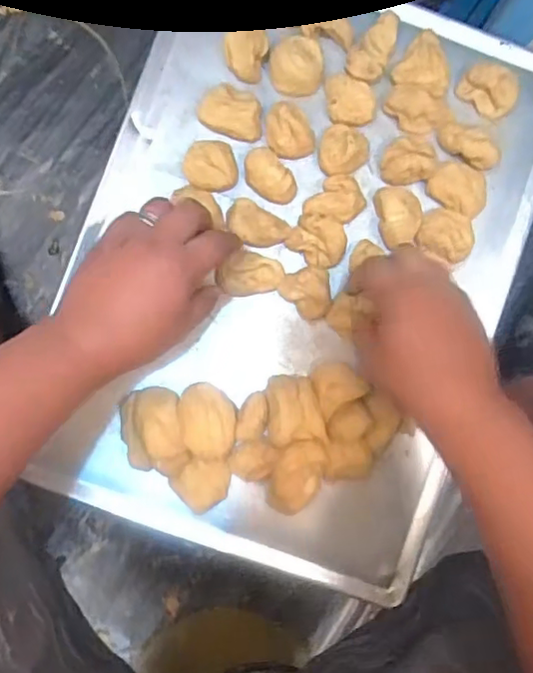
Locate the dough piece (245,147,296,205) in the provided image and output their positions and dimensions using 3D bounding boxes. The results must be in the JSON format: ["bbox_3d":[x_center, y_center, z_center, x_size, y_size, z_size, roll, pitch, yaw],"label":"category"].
[{"bbox_3d":[0.002,-0.123,0.456,0.028,0.018,0.045,-39,89,-7],"label":"dough piece"}]

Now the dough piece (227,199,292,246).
[{"bbox_3d":[-0.007,-0.086,0.456,0.048,0.017,0.027,31,83,-1],"label":"dough piece"}]

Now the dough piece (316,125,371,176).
[{"bbox_3d":[0.063,-0.145,0.462,0.041,0.027,0.039,0,84,-5],"label":"dough piece"}]

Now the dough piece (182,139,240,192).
[{"bbox_3d":[-0.042,-0.131,0.456,0.040,0.019,0.040,0,84,-5],"label":"dough piece"}]

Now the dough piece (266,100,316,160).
[{"bbox_3d":[0.019,-0.158,0.458,0.037,0.023,0.037,0,84,-5],"label":"dough piece"}]

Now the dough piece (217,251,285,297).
[{"bbox_3d":[-0.011,-0.049,0.461,0.045,0.024,0.033,-7,85,-6],"label":"dough piece"}]

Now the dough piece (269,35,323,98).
[{"bbox_3d":[0.024,-0.209,0.462,0.042,0.023,0.038,13,84,-4],"label":"dough piece"}]

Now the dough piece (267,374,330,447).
[{"bbox_3d":[0.022,0.054,0.448,0.041,0.032,0.049,-4,85,-5],"label":"dough piece"}]

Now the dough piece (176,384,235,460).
[{"bbox_3d":[-0.044,0.063,0.444,0.040,0.035,0.055,-5,85,-5],"label":"dough piece"}]

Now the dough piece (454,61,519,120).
[{"bbox_3d":[0.177,-0.196,0.467,0.045,0.021,0.030,34,83,-1],"label":"dough piece"}]

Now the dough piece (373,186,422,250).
[{"bbox_3d":[0.105,-0.095,0.463,0.031,0.022,0.044,-10,85,-6],"label":"dough piece"}]

